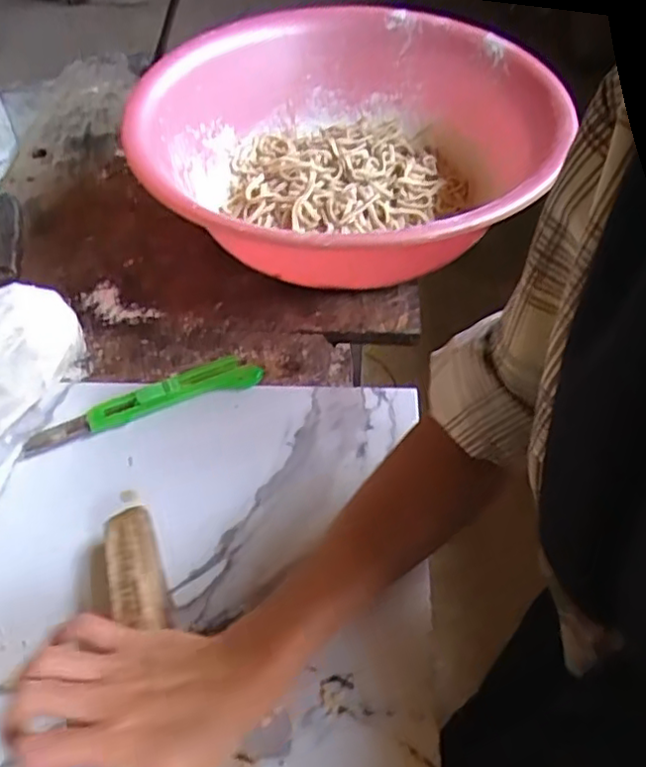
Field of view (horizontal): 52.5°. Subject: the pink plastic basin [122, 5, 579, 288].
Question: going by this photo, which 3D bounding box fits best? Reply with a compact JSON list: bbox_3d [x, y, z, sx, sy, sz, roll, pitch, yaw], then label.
[{"bbox_3d":[0.028,-0.230,0.669,0.404,0.130,0.393,0,49,0],"label":"pink plastic basin"}]

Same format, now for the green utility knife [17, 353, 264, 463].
[{"bbox_3d":[-0.146,0.015,0.535,0.192,0.020,0.037,-20,52,-17],"label":"green utility knife"}]

